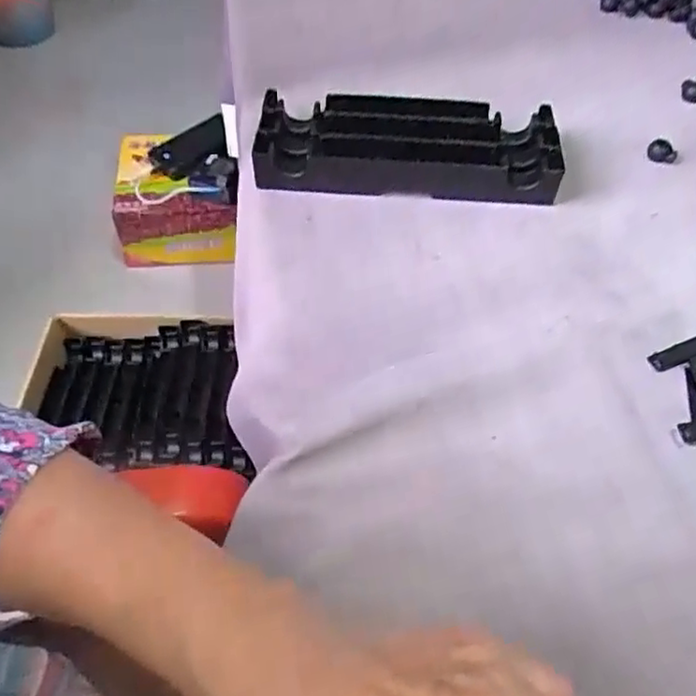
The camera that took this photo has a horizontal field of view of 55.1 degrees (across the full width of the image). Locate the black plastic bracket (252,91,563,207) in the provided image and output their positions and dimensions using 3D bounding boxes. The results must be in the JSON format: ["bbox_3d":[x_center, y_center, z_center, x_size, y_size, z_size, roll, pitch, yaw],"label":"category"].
[{"bbox_3d":[0.038,-0.135,0.444,0.192,0.028,0.069,3,52,0],"label":"black plastic bracket"}]

